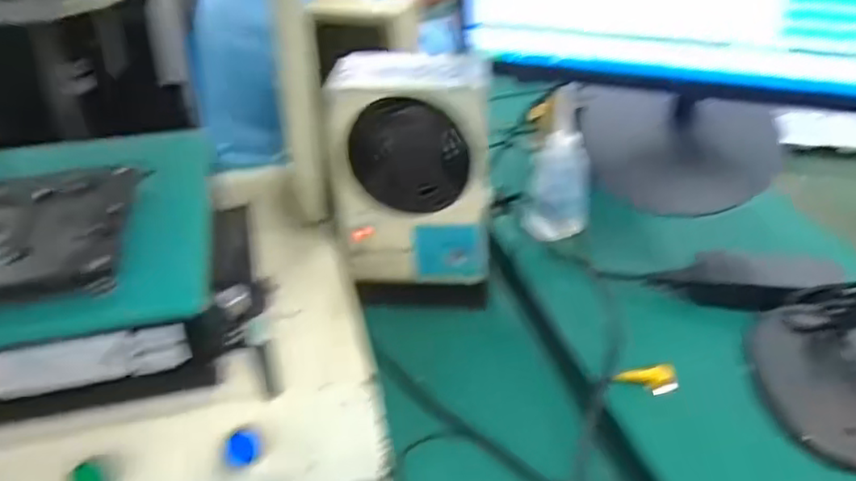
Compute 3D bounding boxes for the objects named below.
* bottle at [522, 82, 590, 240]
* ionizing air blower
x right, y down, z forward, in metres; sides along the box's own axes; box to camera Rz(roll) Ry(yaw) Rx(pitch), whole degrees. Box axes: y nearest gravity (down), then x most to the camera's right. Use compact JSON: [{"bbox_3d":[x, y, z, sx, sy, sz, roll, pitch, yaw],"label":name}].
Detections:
[{"bbox_3d":[0.138,-0.076,0.677,0.066,0.135,0.052,7,34,14],"label":"bottle"},{"bbox_3d":[-0.013,-0.053,0.649,0.152,0.240,0.074,1,33,4],"label":"ionizing air blower"}]

